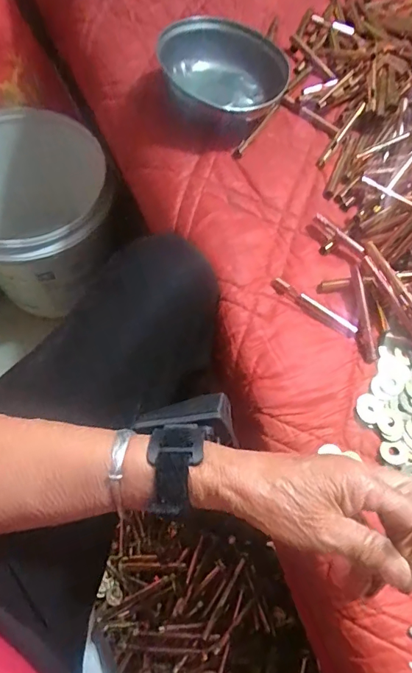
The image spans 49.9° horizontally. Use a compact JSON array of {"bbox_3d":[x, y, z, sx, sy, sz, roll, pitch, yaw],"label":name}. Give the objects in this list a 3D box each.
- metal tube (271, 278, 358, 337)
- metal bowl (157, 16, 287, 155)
[{"bbox_3d":[0.101,-0.029,0.410,0.087,0.016,0.015,31,68,9],"label":"metal tube"},{"bbox_3d":[0.011,-0.273,0.475,0.121,0.060,0.131,2,66,-3],"label":"metal bowl"}]

